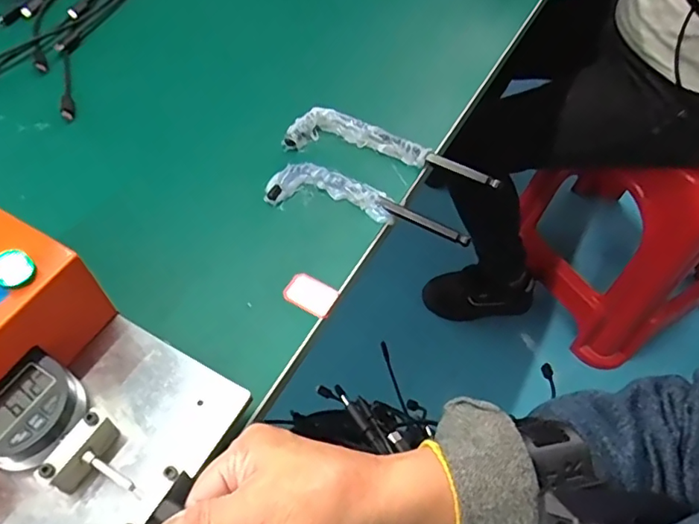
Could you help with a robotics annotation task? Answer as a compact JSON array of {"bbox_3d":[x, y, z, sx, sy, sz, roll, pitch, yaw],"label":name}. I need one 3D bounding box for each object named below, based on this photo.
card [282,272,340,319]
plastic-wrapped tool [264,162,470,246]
[{"bbox_3d":[-0.027,0.022,0.381,0.037,0.004,0.024,26,60,14],"label":"card"},{"bbox_3d":[0.014,-0.049,0.426,0.156,0.013,0.038,13,58,6],"label":"plastic-wrapped tool"}]

